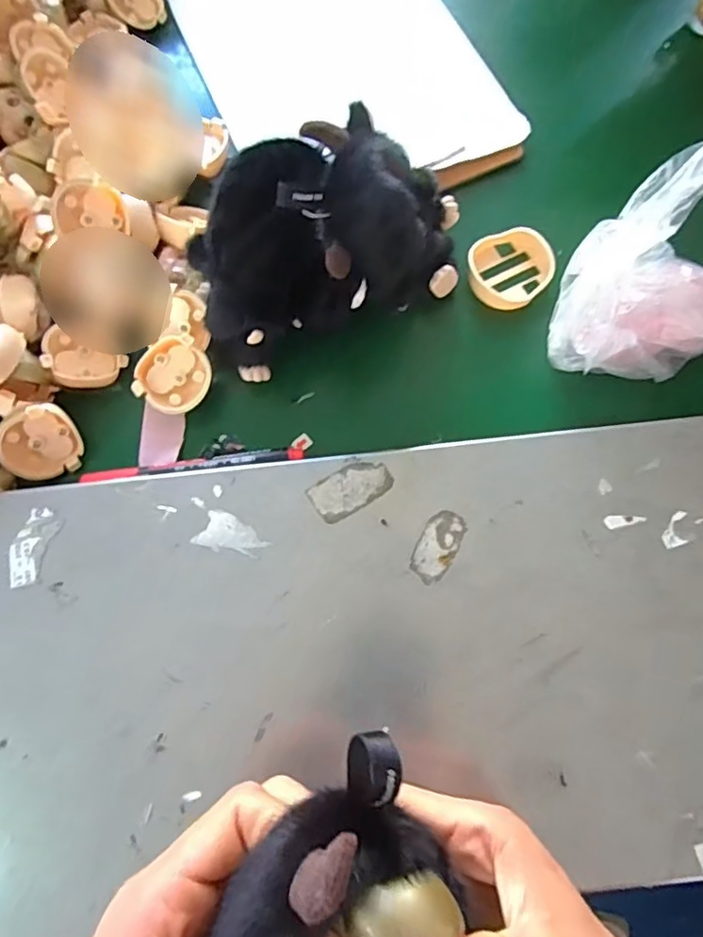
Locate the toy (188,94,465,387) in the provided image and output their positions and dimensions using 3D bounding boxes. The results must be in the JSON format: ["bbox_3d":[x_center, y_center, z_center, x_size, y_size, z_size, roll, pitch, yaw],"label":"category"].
[{"bbox_3d":[-0.010,-0.141,0.354,0.176,0.120,0.093,-25,74,-7],"label":"toy"}]

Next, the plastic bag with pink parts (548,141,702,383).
[{"bbox_3d":[0.190,-0.115,0.362,0.101,0.088,0.129,44,78,13],"label":"plastic bag with pink parts"}]

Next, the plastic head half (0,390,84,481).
[{"bbox_3d":[-0.202,-0.020,0.371,0.048,0.051,0.025,-5,26,-36],"label":"plastic head half"}]

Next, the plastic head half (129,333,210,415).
[{"bbox_3d":[-0.119,-0.062,0.384,0.049,0.017,0.049,0,95,-5],"label":"plastic head half"}]

